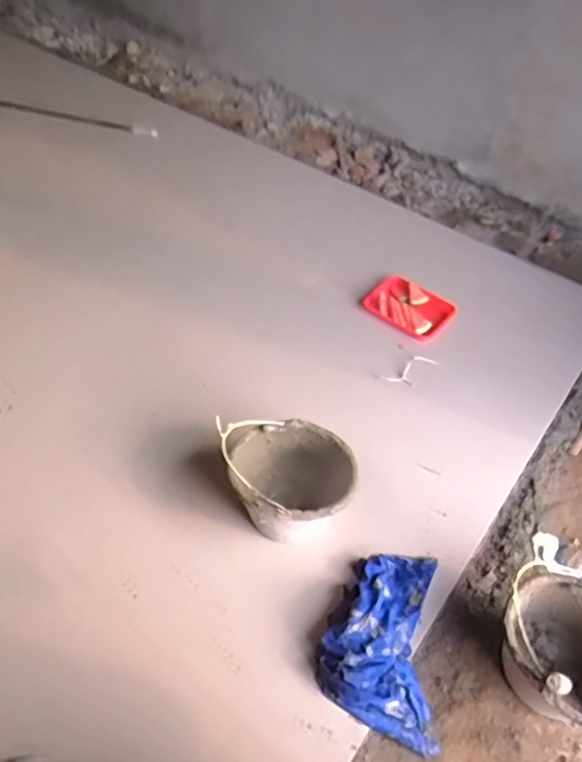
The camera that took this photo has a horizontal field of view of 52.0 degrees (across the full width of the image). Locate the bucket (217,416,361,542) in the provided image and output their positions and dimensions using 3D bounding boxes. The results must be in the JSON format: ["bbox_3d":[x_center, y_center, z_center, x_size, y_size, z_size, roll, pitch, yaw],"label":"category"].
[{"bbox_3d":[-0.010,0.236,1.399,0.300,0.226,0.253,18,51,10],"label":"bucket"}]

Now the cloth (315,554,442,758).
[{"bbox_3d":[0.189,0.539,1.259,0.260,0.092,0.389,5,50,-1],"label":"cloth"}]

